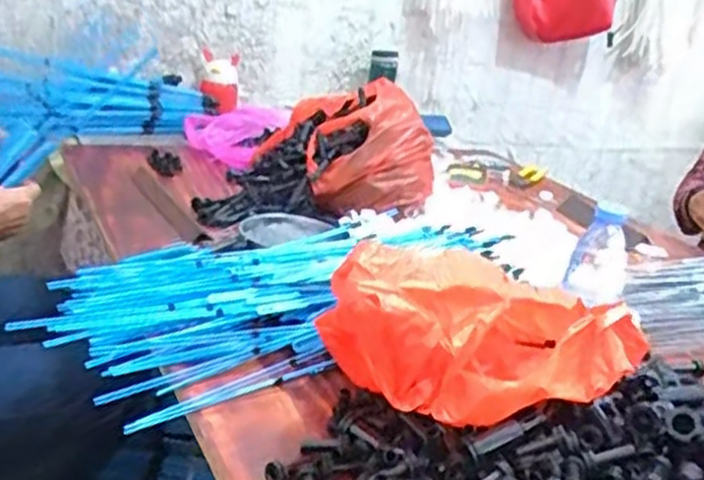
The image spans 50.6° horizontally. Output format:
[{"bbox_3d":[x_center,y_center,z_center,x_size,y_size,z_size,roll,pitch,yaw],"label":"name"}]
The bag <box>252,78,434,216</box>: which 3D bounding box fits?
[{"bbox_3d":[-0.008,-0.154,1.162,0.195,0.155,0.269,-4,24,-28],"label":"bag"}]

